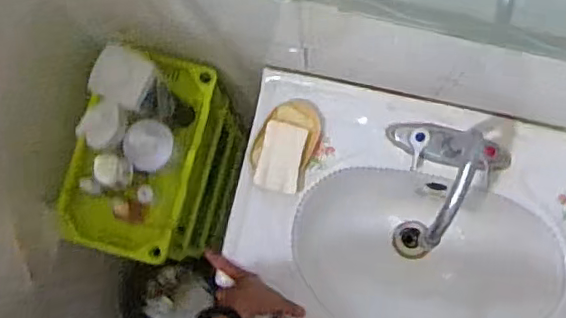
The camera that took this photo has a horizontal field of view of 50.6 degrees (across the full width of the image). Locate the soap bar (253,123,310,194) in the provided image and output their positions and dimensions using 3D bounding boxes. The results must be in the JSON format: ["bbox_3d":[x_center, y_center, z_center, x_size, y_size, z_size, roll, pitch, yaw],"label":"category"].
[{"bbox_3d":[-0.002,-0.003,0.901,0.061,0.026,0.103,11,83,5],"label":"soap bar"}]

